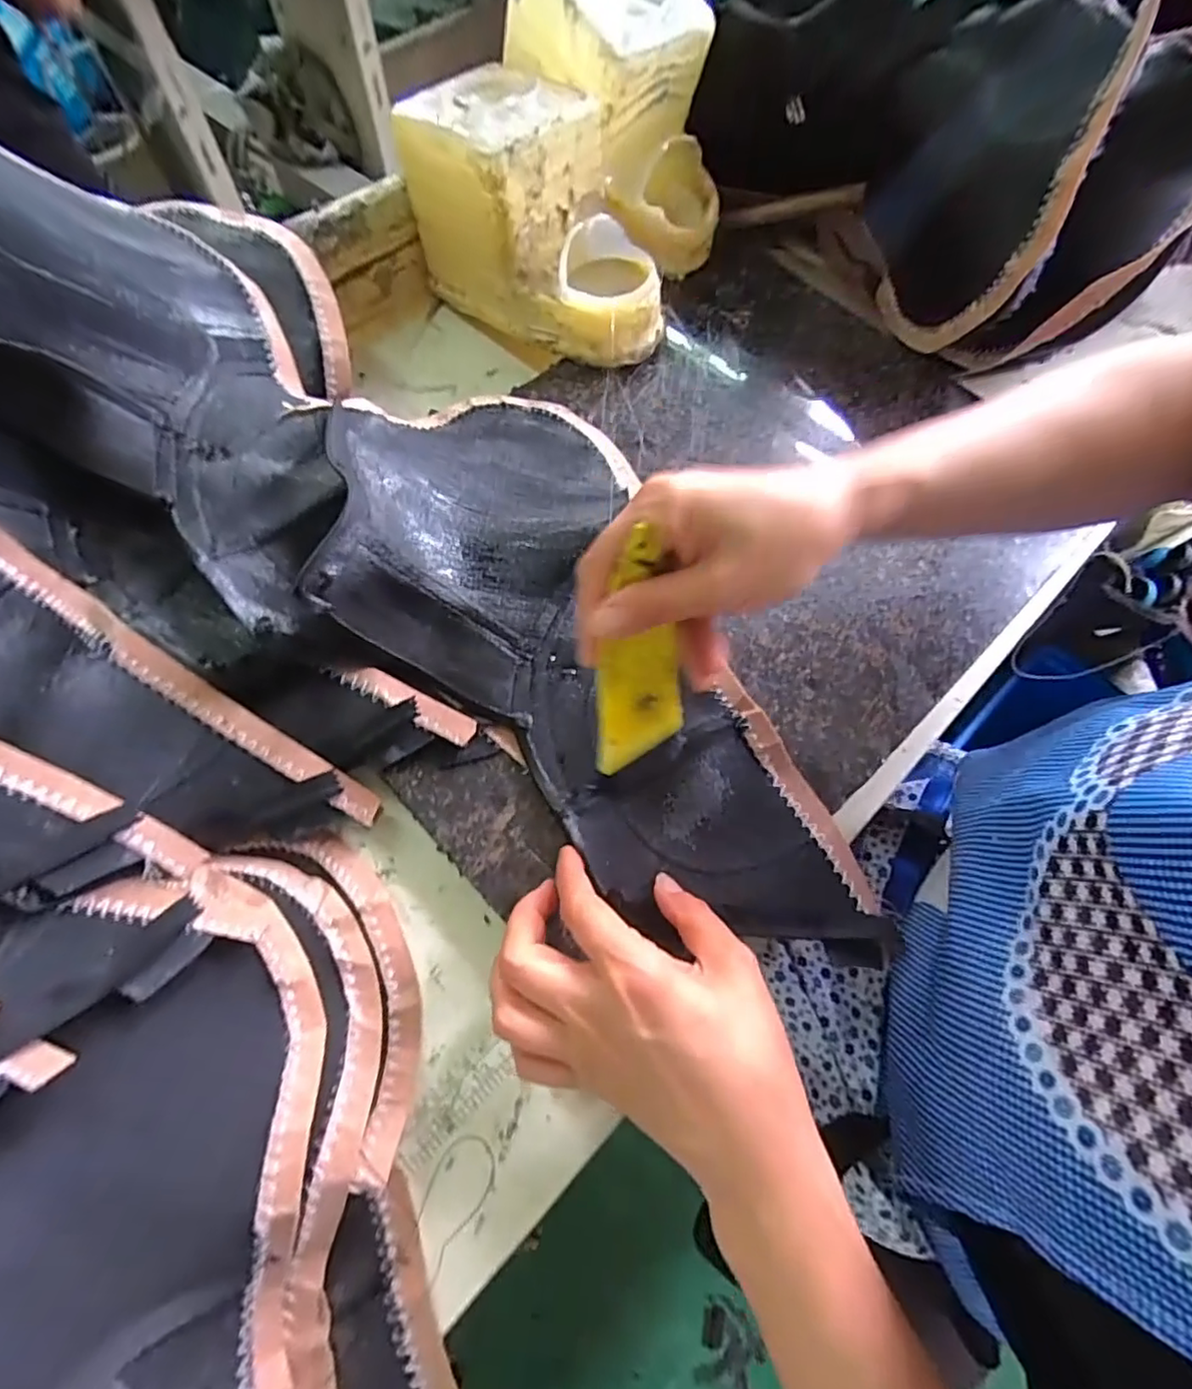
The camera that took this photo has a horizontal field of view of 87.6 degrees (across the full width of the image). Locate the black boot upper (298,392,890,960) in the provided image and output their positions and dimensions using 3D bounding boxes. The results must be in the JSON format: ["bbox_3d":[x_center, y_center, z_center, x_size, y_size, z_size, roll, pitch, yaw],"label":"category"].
[{"bbox_3d":[-0.022,-0.026,0.337,0.202,0.073,0.398,-21,73,-15],"label":"black boot upper"}]

